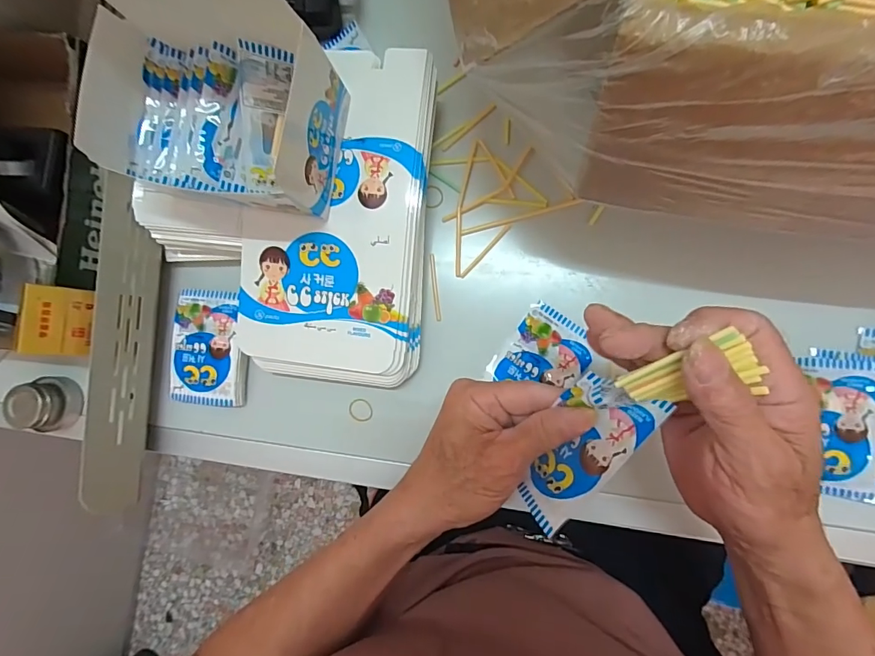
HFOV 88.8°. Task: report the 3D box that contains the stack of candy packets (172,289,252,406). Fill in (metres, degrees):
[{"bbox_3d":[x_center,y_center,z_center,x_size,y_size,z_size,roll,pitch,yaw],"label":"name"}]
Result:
[{"bbox_3d":[-0.205,0.018,0.404,0.065,0.015,0.102,4,88,8],"label":"stack of candy packets"}]

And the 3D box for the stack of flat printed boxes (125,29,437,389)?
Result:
[{"bbox_3d":[-0.085,-0.088,0.372,0.149,0.041,0.260,5,88,8],"label":"stack of flat printed boxes"}]

